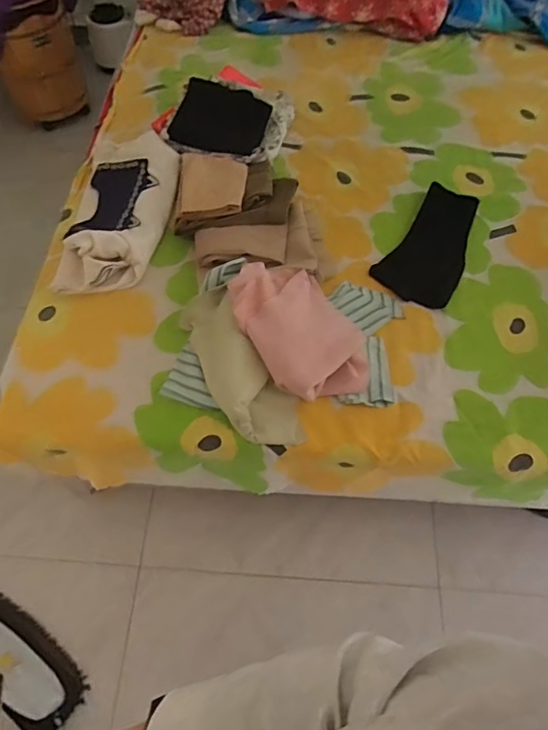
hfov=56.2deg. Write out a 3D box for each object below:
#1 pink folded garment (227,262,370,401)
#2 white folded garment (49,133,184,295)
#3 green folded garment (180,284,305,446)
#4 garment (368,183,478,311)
[{"bbox_3d":[0.053,-0.073,1.076,0.224,0.100,0.331,-26,65,-15],"label":"pink folded garment"},{"bbox_3d":[-0.380,-0.397,1.253,0.242,0.068,0.505,6,61,2],"label":"white folded garment"},{"bbox_3d":[-0.079,-0.001,1.039,0.150,0.062,0.373,-29,65,-16],"label":"green folded garment"},{"bbox_3d":[0.392,-0.303,1.257,0.186,0.053,0.363,26,64,13],"label":"garment"}]

